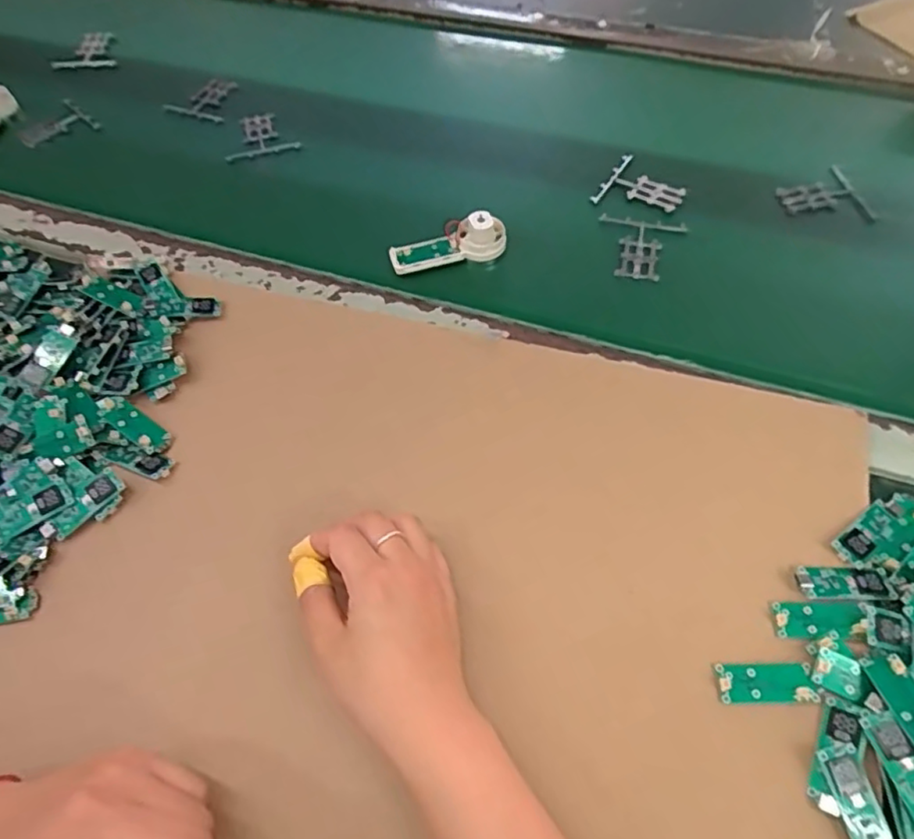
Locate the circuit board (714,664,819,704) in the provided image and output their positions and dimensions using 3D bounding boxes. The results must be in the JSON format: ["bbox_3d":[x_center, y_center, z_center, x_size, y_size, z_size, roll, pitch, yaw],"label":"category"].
[{"bbox_3d":[0.157,0.134,0.311,0.047,0.004,0.018,-1,59,2],"label":"circuit board"}]

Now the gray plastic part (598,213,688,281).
[{"bbox_3d":[0.149,-0.141,0.496,0.067,0.004,0.064,11,61,10],"label":"gray plastic part"}]

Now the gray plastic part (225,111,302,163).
[{"bbox_3d":[-0.184,-0.269,0.579,0.067,0.012,0.050,-11,66,-2],"label":"gray plastic part"}]

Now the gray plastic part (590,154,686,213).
[{"bbox_3d":[0.163,-0.203,0.532,0.068,0.007,0.068,31,66,19],"label":"gray plastic part"}]

